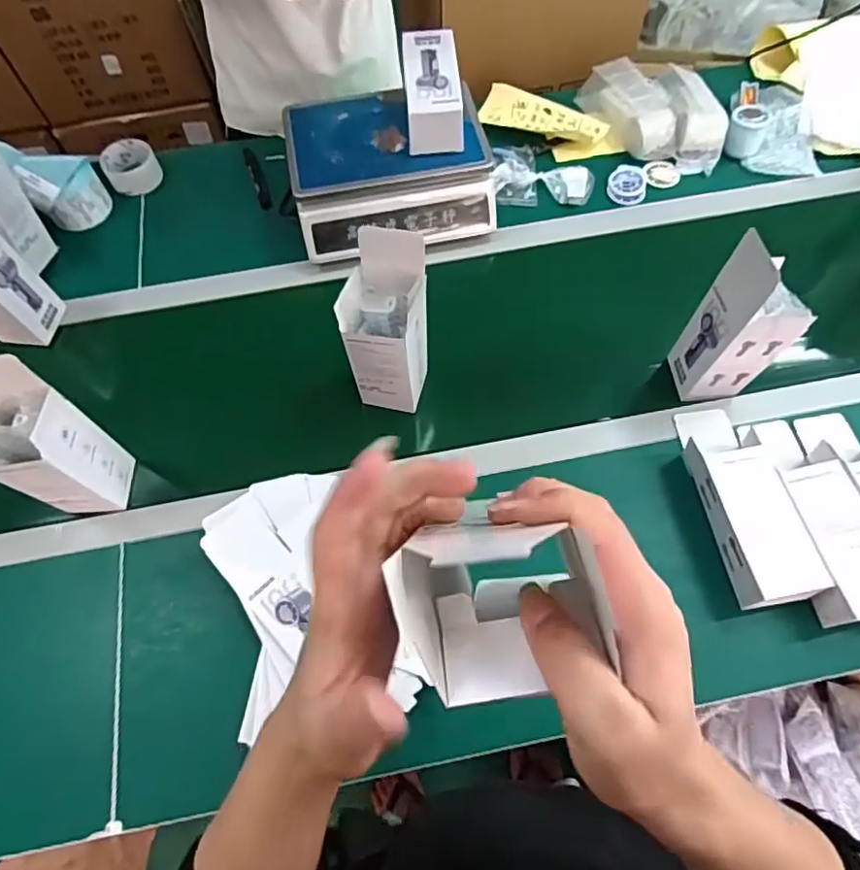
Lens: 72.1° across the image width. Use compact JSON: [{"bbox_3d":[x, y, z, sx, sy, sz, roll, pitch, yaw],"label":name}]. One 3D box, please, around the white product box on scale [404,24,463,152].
[{"bbox_3d":[0.004,-0.482,0.823,0.073,0.070,0.168,-4,67,1],"label":"white product box on scale"}]

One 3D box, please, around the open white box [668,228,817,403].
[{"bbox_3d":[0.357,-0.122,0.681,0.073,0.244,0.079,-9,67,-2],"label":"open white box"}]

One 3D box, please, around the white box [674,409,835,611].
[{"bbox_3d":[0.358,0.071,0.687,0.080,0.082,0.243,-9,67,-2],"label":"white box"}]

